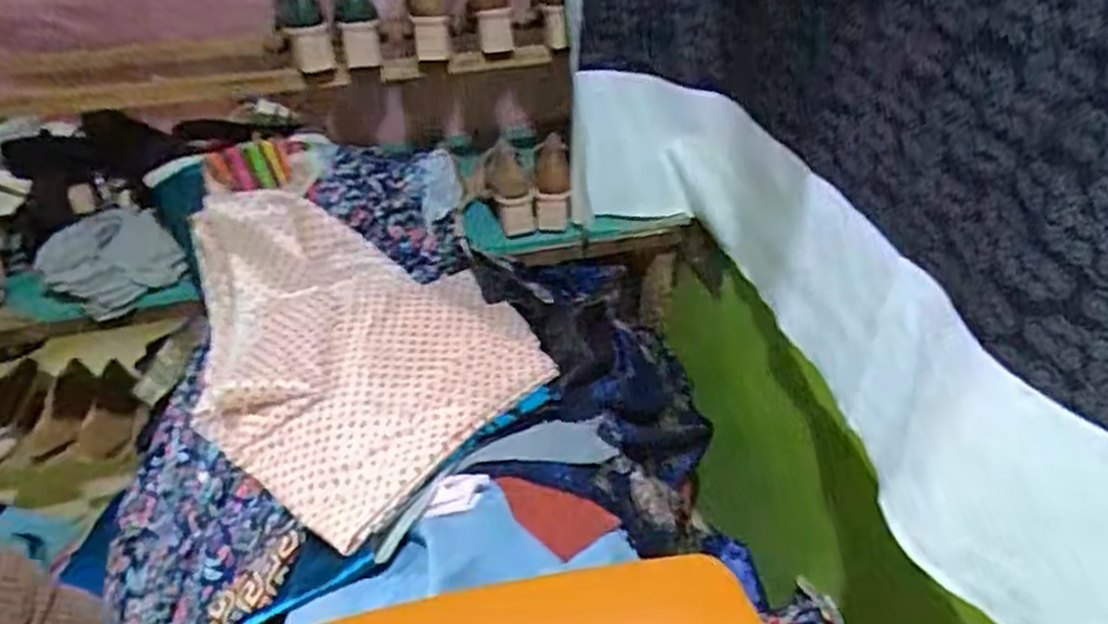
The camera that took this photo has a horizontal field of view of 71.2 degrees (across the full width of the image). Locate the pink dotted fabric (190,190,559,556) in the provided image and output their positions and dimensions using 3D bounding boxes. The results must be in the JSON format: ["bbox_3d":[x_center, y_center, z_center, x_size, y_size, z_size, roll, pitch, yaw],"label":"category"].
[{"bbox_3d":[-0.251,0.022,0.953,0.472,0.178,0.353,29,47,33],"label":"pink dotted fabric"}]

